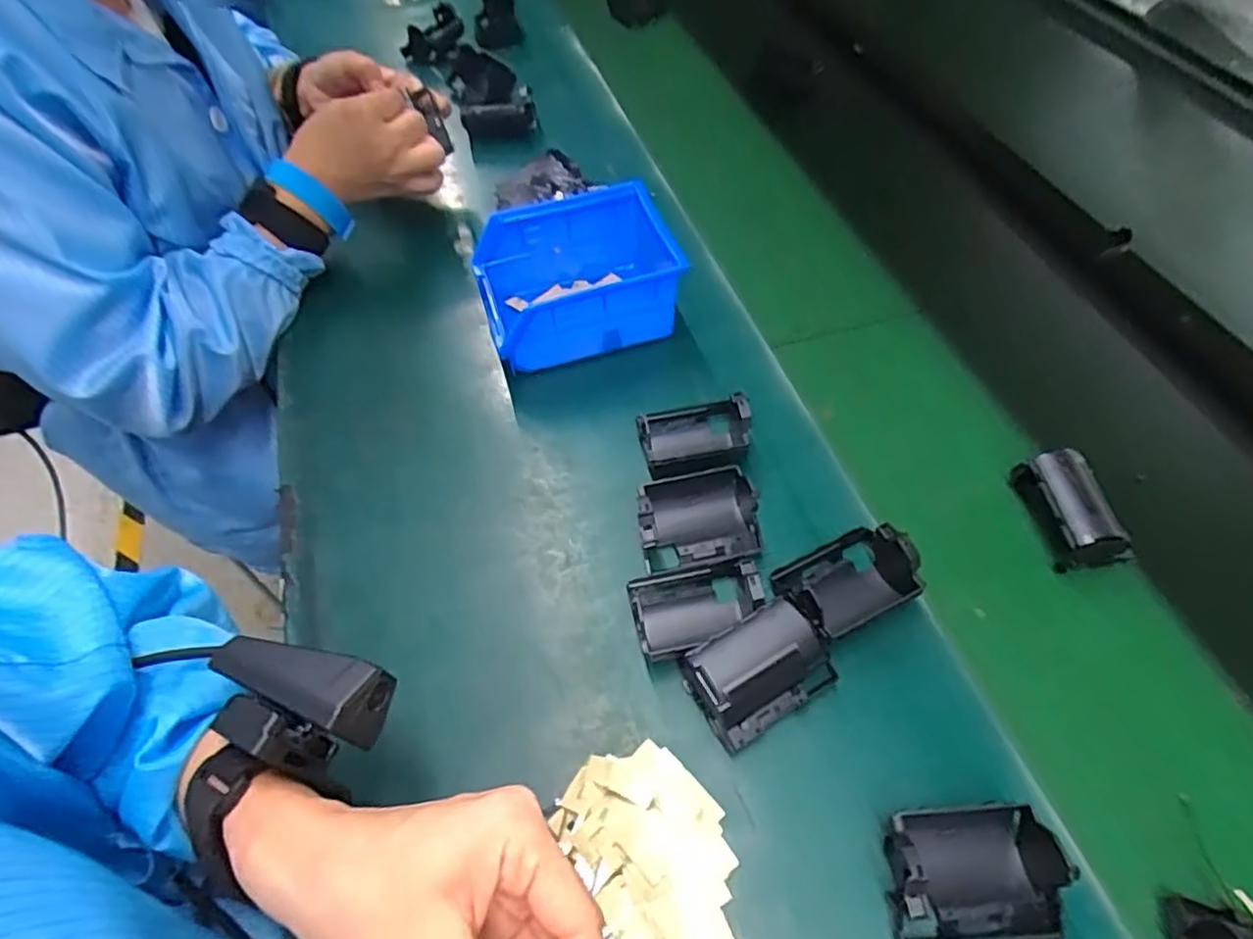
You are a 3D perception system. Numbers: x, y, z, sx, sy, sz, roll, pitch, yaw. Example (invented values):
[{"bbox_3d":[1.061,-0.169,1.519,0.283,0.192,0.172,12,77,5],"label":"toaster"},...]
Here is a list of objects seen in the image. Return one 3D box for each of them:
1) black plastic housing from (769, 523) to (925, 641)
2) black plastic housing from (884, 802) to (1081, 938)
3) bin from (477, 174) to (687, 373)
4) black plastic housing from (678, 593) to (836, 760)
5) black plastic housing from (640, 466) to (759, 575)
[{"bbox_3d":[0.123,0.060,0.378,0.072,0.033,0.052,-21,57,-14],"label":"black plastic housing"},{"bbox_3d":[0.154,0.180,0.299,0.074,0.039,0.053,-3,55,-2],"label":"black plastic housing"},{"bbox_3d":[-0.032,-0.137,0.506,0.143,0.085,0.103,-15,56,-11],"label":"bin"},{"bbox_3d":[0.067,0.106,0.352,0.068,0.043,0.047,-27,59,-18],"label":"black plastic housing"},{"bbox_3d":[0.042,0.026,0.406,0.070,0.030,0.052,-9,55,-6],"label":"black plastic housing"}]

